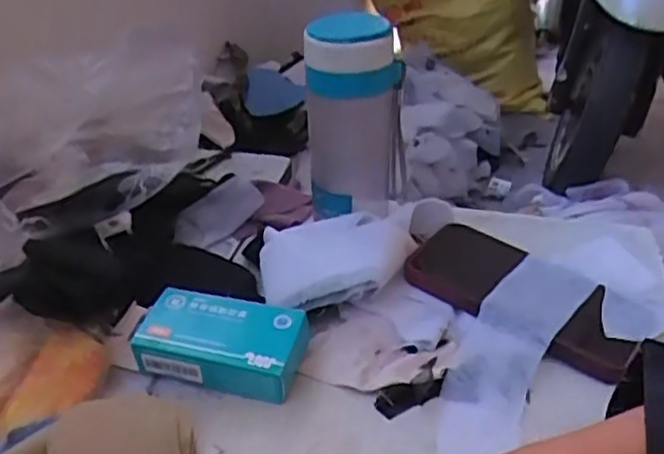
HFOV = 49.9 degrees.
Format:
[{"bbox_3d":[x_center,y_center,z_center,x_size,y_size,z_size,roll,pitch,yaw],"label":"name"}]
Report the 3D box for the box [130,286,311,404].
[{"bbox_3d":[-0.069,0.075,0.467,0.104,0.037,0.061,8,34,14],"label":"box"}]

